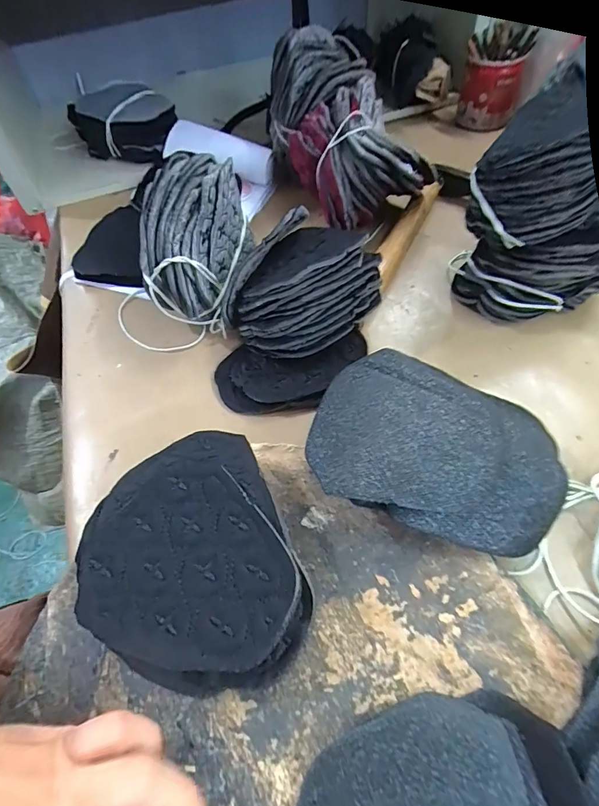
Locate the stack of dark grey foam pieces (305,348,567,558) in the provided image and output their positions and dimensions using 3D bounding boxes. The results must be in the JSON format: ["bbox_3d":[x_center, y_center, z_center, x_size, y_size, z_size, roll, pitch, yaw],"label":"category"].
[{"bbox_3d":[0.081,0.028,0.256,0.144,0.045,0.105,14,59,12],"label":"stack of dark grey foam pieces"}]

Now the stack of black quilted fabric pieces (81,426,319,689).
[{"bbox_3d":[-0.061,0.084,0.233,0.105,0.038,0.130,-22,58,-11],"label":"stack of black quilted fabric pieces"}]

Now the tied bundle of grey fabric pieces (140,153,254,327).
[{"bbox_3d":[-0.082,-0.120,0.337,0.076,0.108,0.095,-2,57,2],"label":"tied bundle of grey fabric pieces"}]

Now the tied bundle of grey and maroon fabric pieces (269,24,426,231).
[{"bbox_3d":[0.031,-0.261,0.409,0.099,0.096,0.196,-25,77,-13],"label":"tied bundle of grey and maroon fabric pieces"}]

